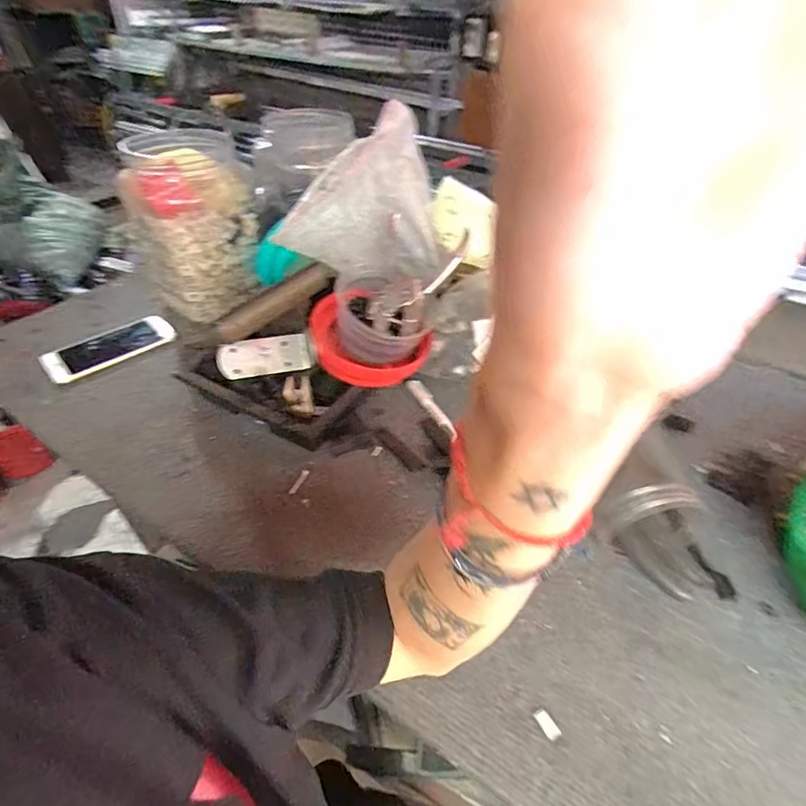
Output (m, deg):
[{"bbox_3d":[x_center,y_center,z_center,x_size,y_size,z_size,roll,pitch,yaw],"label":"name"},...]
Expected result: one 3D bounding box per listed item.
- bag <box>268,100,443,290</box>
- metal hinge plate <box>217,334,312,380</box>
[{"bbox_3d":[-0.051,-0.220,0.531,0.171,0.172,0.067,-15,44,-17],"label":"bag"},{"bbox_3d":[-0.166,-0.056,0.561,0.105,0.009,0.044,-10,86,-21],"label":"metal hinge plate"}]

